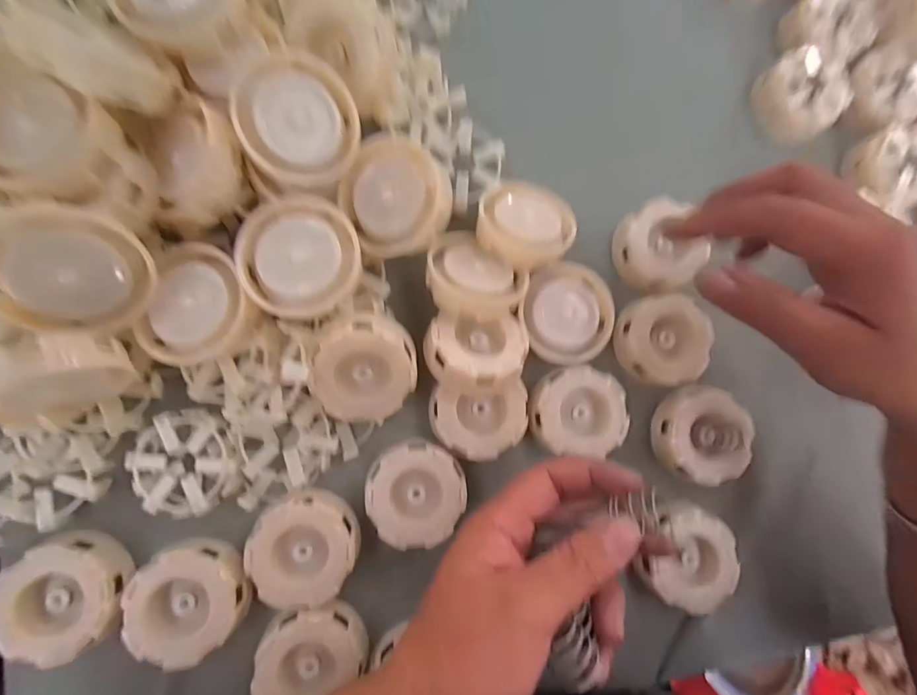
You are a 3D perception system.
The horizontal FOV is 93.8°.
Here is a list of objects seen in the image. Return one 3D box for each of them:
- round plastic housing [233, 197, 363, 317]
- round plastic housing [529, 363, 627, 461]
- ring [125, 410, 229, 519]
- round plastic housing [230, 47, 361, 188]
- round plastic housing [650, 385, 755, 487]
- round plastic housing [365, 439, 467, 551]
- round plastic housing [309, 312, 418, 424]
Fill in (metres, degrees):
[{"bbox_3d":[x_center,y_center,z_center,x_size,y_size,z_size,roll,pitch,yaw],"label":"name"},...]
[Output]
[{"bbox_3d":[-0.088,-0.050,0.236,0.062,0.024,0.065,1,84,-6],"label":"round plastic housing"},{"bbox_3d":[0.080,0.042,0.285,0.059,0.019,0.056,4,83,-6],"label":"round plastic housing"},{"bbox_3d":[-0.164,0.069,0.254,0.052,0.012,0.060,-8,85,-7],"label":"ring"},{"bbox_3d":[-0.091,-0.125,0.237,0.063,0.035,0.063,-30,122,-23],"label":"round plastic housing"},{"bbox_3d":[0.167,0.059,0.294,0.058,0.021,0.062,1,84,-6],"label":"round plastic housing"},{"bbox_3d":[-0.026,0.090,0.268,0.059,0.018,0.062,1,84,-6],"label":"round plastic housing"},{"bbox_3d":[-0.056,0.012,0.251,0.061,0.019,0.061,-7,119,-13],"label":"round plastic housing"}]

